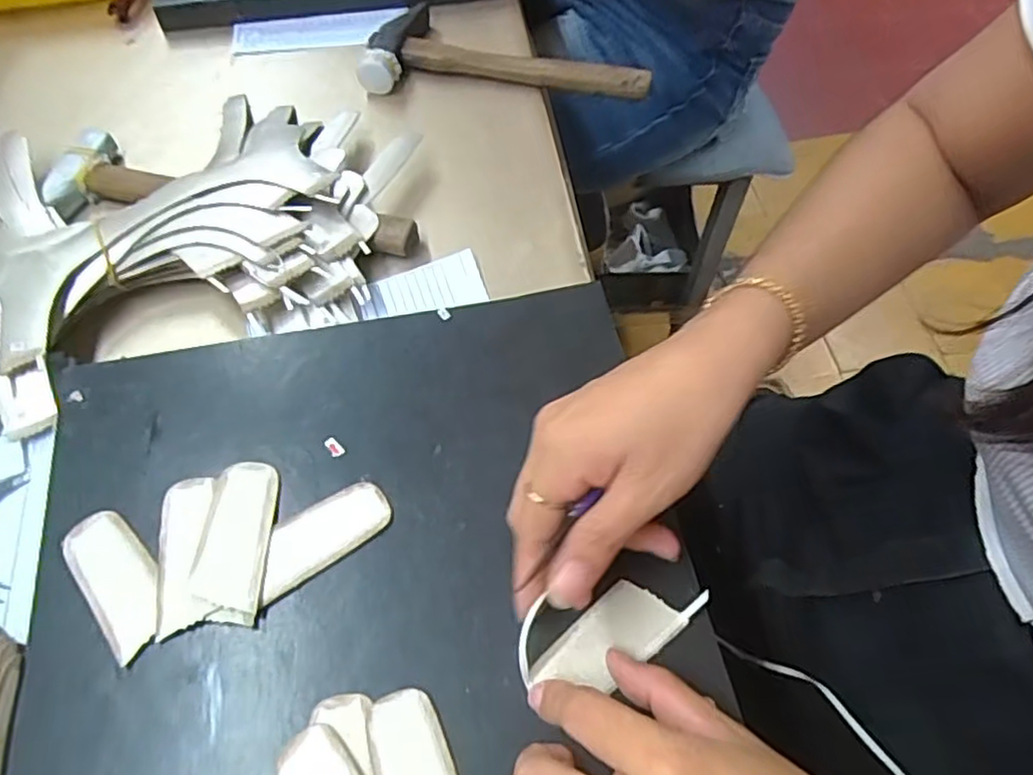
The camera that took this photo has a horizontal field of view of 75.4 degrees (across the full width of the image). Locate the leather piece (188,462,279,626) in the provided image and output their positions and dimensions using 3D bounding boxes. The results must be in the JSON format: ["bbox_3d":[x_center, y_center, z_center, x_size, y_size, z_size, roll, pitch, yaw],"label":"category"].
[{"bbox_3d":[-0.133,0.072,0.317,0.030,0.006,0.076,-1,60,-1],"label":"leather piece"}]

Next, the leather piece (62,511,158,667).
[{"bbox_3d":[-0.186,0.088,0.310,0.032,0.004,0.070,-38,67,-20],"label":"leather piece"}]

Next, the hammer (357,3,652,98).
[{"bbox_3d":[-0.007,-0.267,0.524,0.216,0.024,0.091,4,60,1],"label":"hammer"}]

